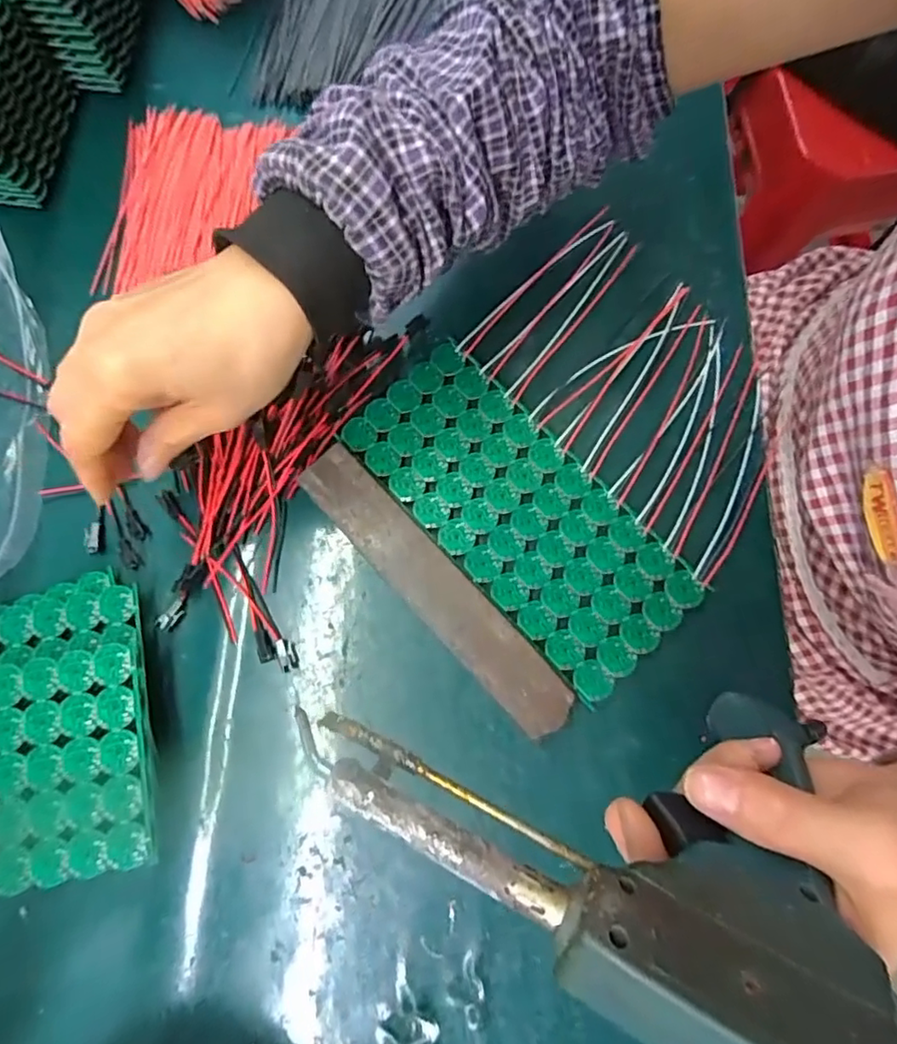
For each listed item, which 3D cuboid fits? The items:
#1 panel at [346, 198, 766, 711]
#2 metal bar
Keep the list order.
[{"bbox_3d":[0.088,-0.053,0.363,0.225,0.010,0.212,-43,80,-8],"label":"panel"},{"bbox_3d":[-0.009,0.036,0.337,0.035,0.009,0.197,-42,80,-8],"label":"metal bar"}]

